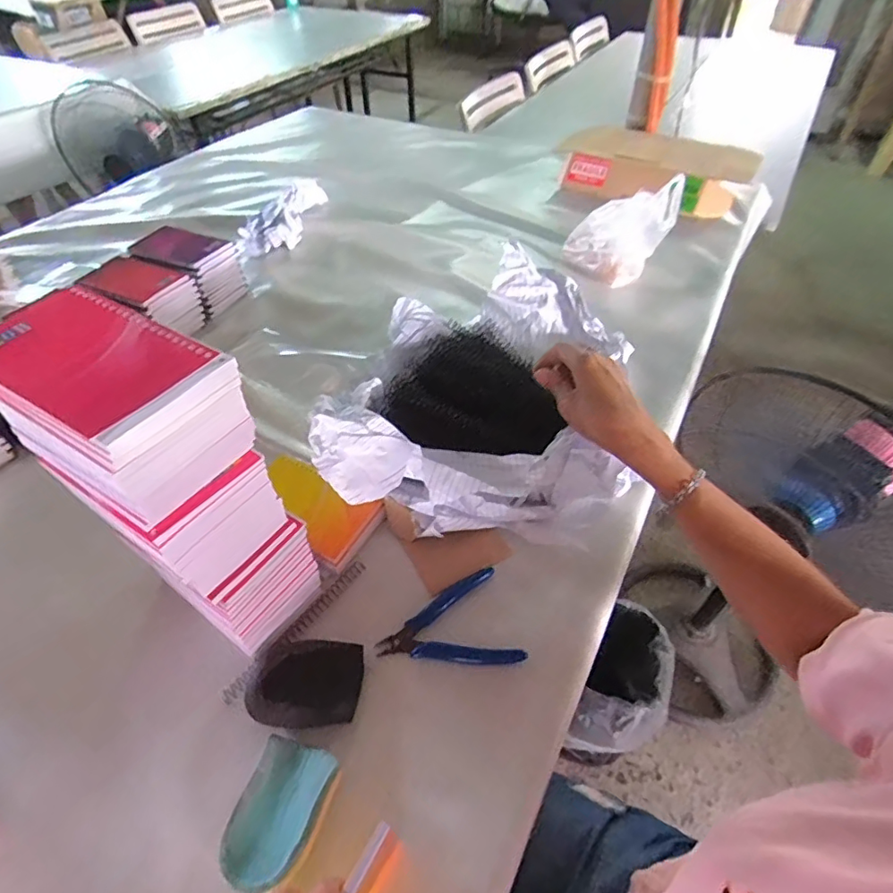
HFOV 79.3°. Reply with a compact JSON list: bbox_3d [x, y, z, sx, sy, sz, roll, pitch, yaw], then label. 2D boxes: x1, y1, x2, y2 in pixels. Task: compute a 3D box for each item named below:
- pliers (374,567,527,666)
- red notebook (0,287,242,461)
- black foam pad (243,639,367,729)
[{"bbox_3d":[-0.002,0.160,0.478,0.116,0.009,0.089,-10,48,-9],"label":"pliers"},{"bbox_3d":[-0.197,-0.044,0.298,0.133,0.019,0.080,21,51,18],"label":"red notebook"},{"bbox_3d":[-0.114,0.189,0.438,0.086,0.031,0.068,3,47,2],"label":"black foam pad"}]

